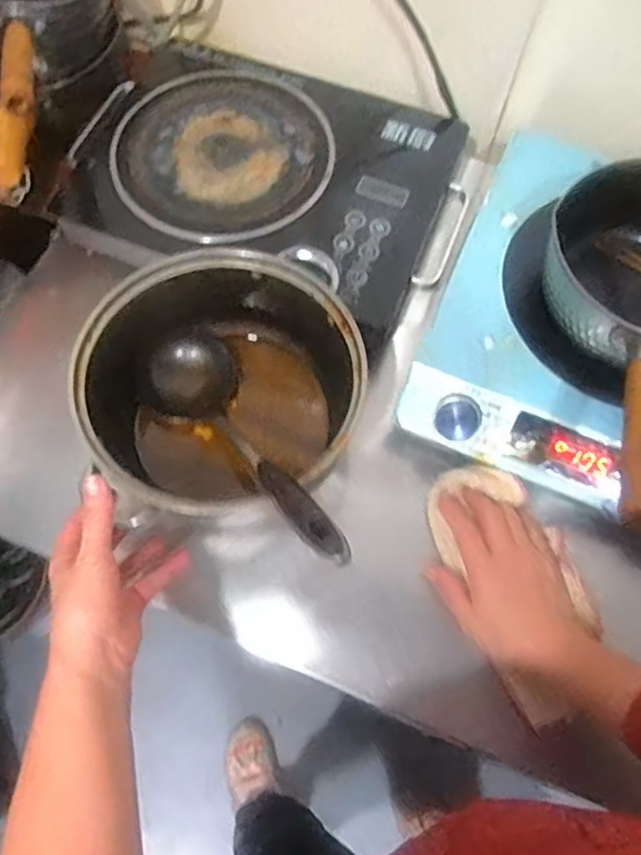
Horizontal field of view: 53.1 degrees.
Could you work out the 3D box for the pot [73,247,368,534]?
[{"bbox_3d":[-0.081,-0.025,0.564,0.229,0.113,0.219,0,67,-1],"label":"pot"}]

